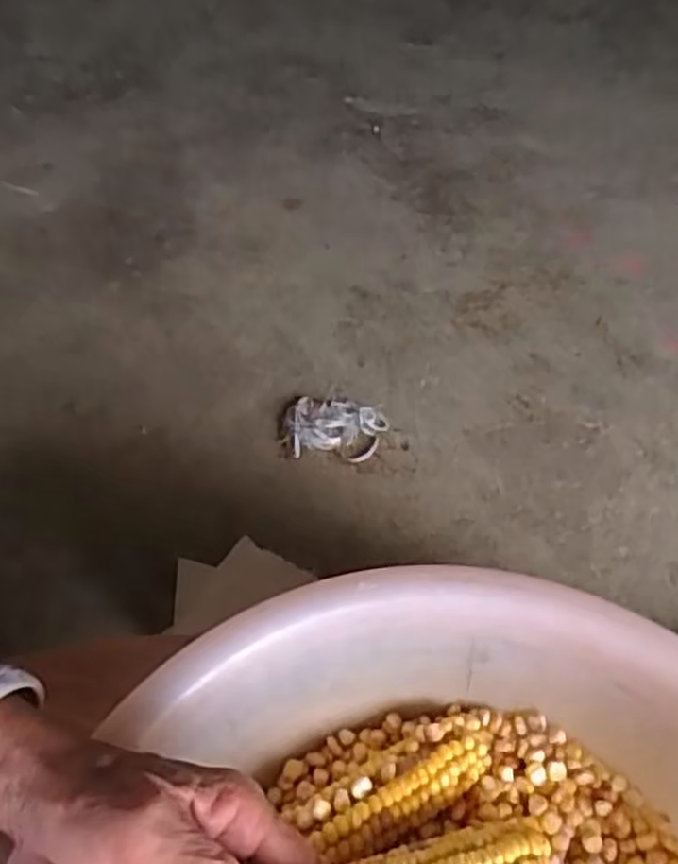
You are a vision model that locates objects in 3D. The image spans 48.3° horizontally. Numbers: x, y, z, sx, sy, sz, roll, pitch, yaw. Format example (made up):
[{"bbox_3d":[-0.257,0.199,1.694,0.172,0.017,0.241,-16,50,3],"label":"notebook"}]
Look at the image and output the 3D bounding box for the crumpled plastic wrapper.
[{"bbox_3d":[-0.005,-0.005,0.967,0.127,0.018,0.089,4,53,4],"label":"crumpled plastic wrapper"}]

